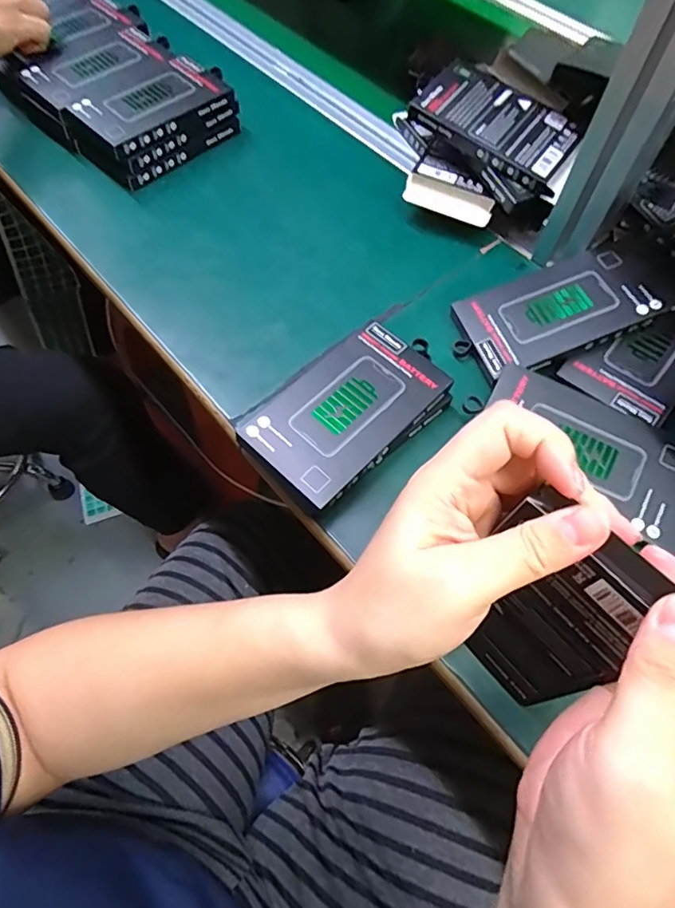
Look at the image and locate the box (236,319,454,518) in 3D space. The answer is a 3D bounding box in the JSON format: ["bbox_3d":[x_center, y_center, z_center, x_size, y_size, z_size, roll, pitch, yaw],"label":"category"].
[{"bbox_3d":[0.007,-0.027,0.358,0.081,0.029,0.137,40,67,18],"label":"box"}]

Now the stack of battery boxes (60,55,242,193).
[{"bbox_3d":[-0.171,-0.318,0.503,0.149,0.050,0.085,-37,69,-19],"label":"stack of battery boxes"}]

